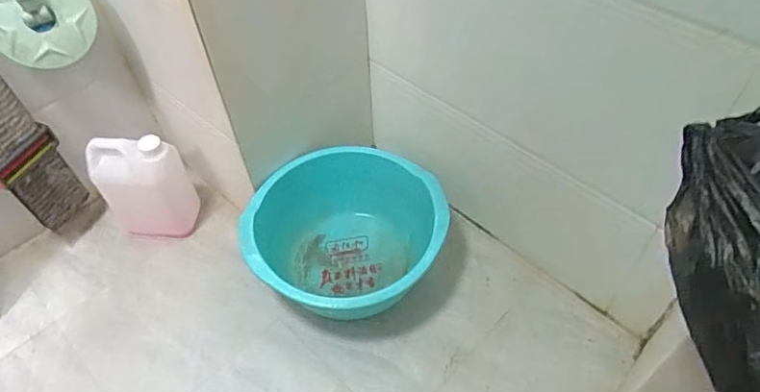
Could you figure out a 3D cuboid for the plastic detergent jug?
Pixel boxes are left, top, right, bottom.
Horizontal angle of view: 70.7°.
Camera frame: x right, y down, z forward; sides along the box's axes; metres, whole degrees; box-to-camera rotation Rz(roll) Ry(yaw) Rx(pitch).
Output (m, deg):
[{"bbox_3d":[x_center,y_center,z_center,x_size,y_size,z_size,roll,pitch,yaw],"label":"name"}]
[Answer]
[{"bbox_3d":[-0.454,-0.012,1.064,0.185,0.237,0.083,2,50,6],"label":"plastic detergent jug"}]

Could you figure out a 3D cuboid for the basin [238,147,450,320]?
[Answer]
[{"bbox_3d":[-0.063,0.083,1.022,0.363,0.165,0.338,3,52,4],"label":"basin"}]

